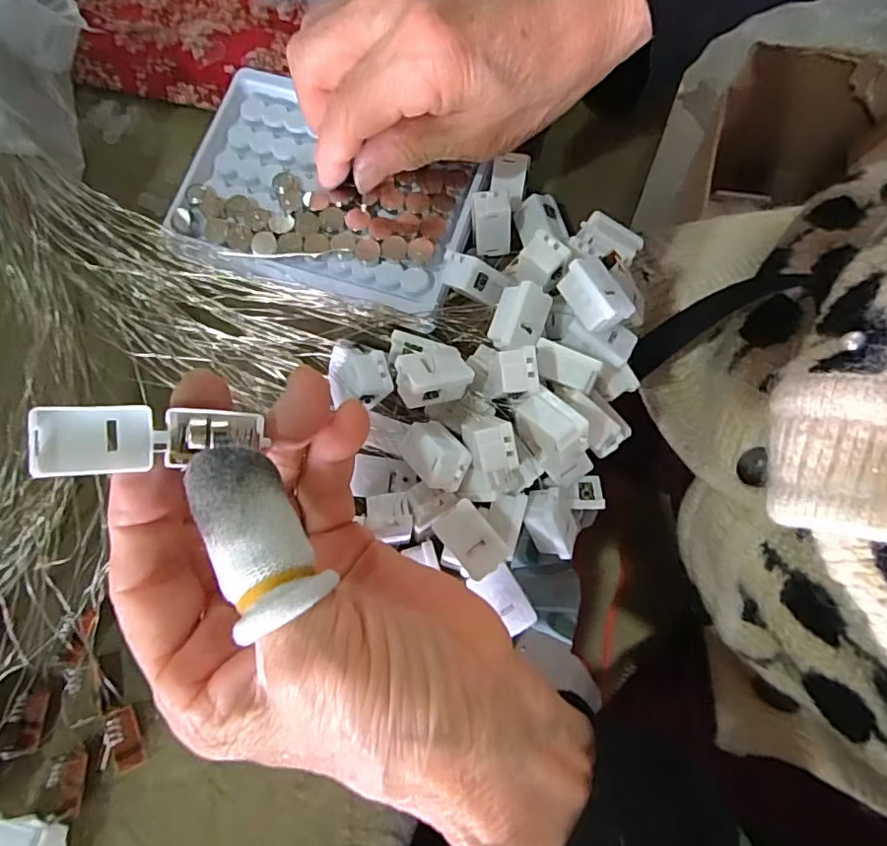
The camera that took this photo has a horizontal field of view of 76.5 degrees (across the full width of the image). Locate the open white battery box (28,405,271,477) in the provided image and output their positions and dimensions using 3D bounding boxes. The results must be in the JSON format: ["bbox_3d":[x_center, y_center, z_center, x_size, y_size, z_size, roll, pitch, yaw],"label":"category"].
[{"bbox_3d":[-0.076,0.003,0.148,0.055,0.006,0.016,-4,77,-22],"label":"open white battery box"}]

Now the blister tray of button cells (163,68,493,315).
[{"bbox_3d":[-0.052,-0.107,0.255,0.130,0.014,0.095,16,78,2],"label":"blister tray of button cells"}]

